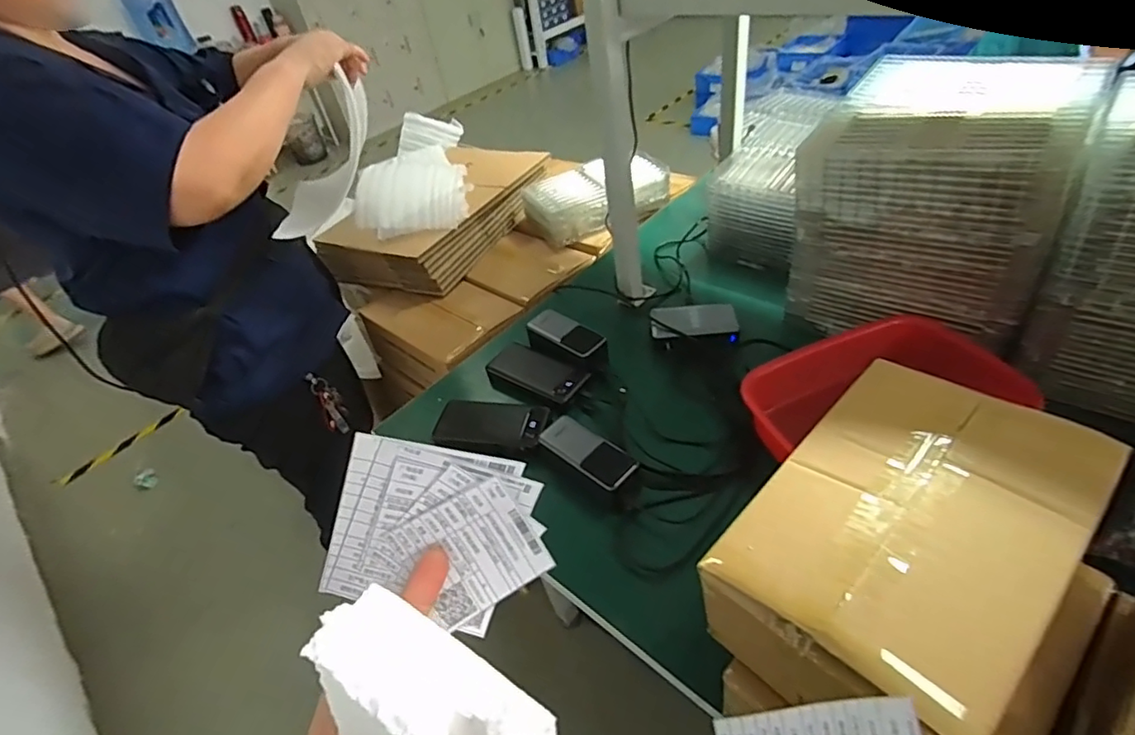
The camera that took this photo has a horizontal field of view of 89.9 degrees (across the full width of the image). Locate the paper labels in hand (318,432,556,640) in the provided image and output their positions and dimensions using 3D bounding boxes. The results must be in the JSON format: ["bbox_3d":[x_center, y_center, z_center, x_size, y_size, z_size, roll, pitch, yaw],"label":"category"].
[{"bbox_3d":[-0.058,0.080,0.268,0.098,0.083,0.007,15,8,-12],"label":"paper labels in hand"}]

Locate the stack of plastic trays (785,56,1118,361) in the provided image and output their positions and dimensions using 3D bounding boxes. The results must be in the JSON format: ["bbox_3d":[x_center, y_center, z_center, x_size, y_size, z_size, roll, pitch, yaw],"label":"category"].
[{"bbox_3d":[0.504,-0.241,0.807,0.290,0.273,0.379,21,46,30],"label":"stack of plastic trays"}]

